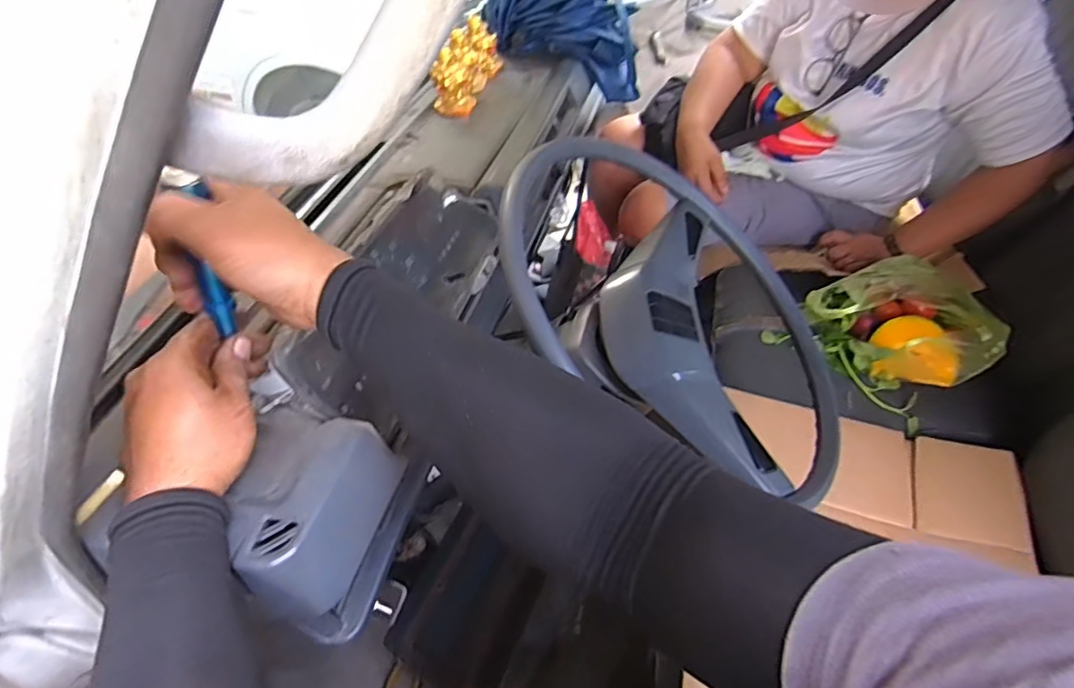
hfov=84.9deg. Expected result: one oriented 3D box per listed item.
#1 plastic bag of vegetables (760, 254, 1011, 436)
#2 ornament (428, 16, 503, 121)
[{"bbox_3d":[0.535,-0.020,0.880,0.248,0.125,0.240,-18,49,-19],"label":"plastic bag of vegetables"},{"bbox_3d":[-0.110,-0.465,0.969,0.059,0.078,0.230,11,46,8],"label":"ornament"}]

